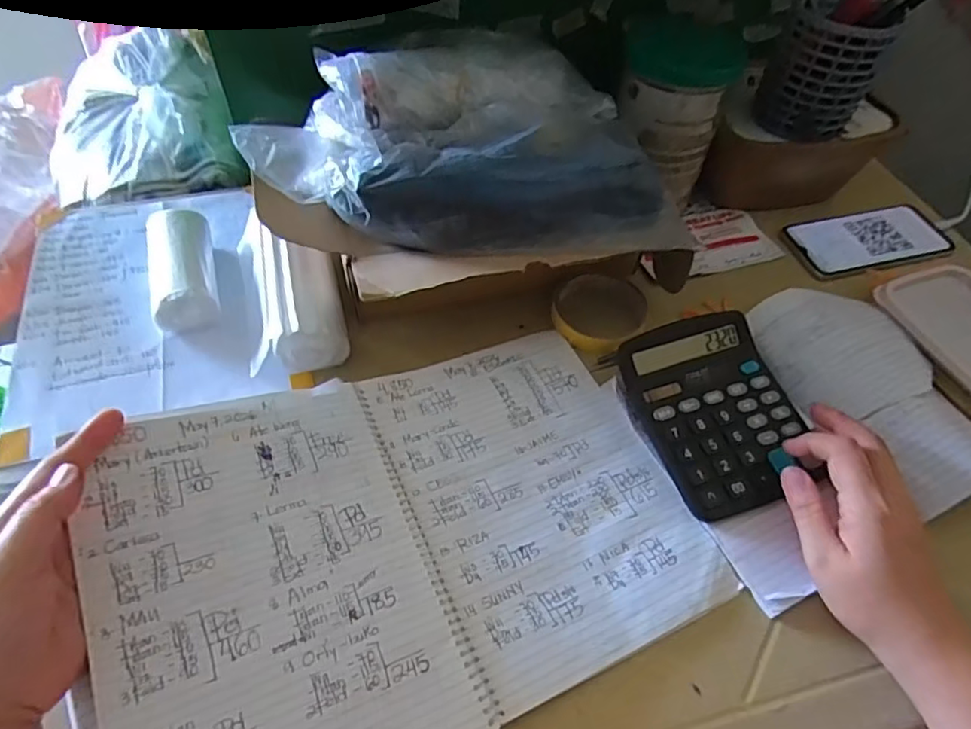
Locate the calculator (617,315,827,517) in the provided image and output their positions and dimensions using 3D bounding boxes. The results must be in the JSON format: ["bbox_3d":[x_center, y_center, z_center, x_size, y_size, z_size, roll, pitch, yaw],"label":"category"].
[{"bbox_3d":[0.178,0.031,0.445,0.116,0.035,0.140,-15,55,-15],"label":"calculator"}]

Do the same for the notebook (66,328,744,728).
[{"bbox_3d":[-0.047,0.101,0.377,0.370,0.053,0.242,-21,57,-19],"label":"notebook"}]

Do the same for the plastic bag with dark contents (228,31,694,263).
[{"bbox_3d":[-0.001,-0.186,0.479,0.317,0.087,0.204,10,53,3],"label":"plastic bag with dark contents"}]

